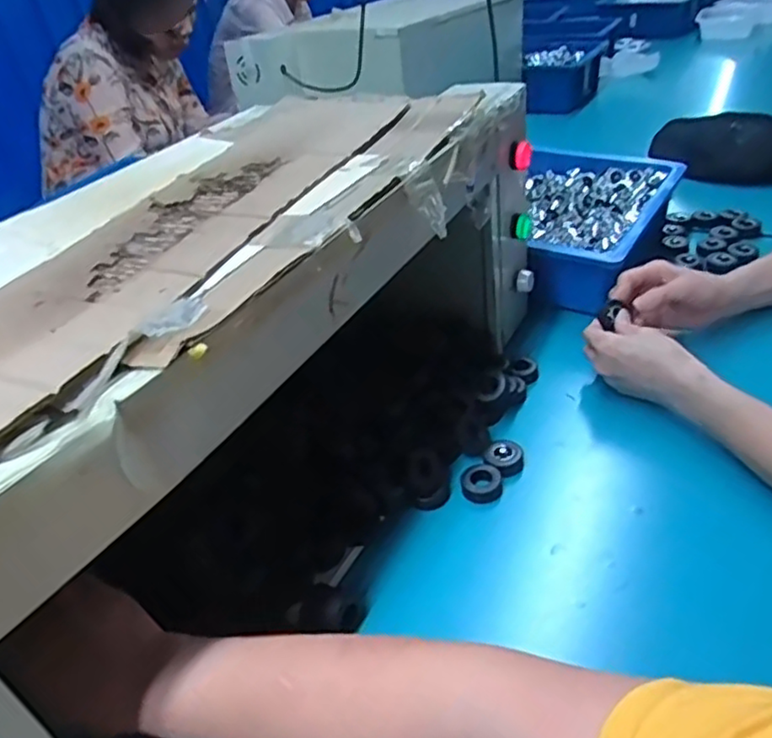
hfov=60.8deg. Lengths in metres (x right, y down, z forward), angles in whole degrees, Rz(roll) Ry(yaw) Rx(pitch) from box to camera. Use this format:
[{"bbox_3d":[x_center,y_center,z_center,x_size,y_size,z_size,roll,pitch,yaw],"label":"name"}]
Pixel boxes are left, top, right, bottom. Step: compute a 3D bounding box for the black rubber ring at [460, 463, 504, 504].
[{"bbox_3d":[0.088,0.104,0.608,0.037,0.010,0.041,-1,35,8],"label":"black rubber ring"}]

